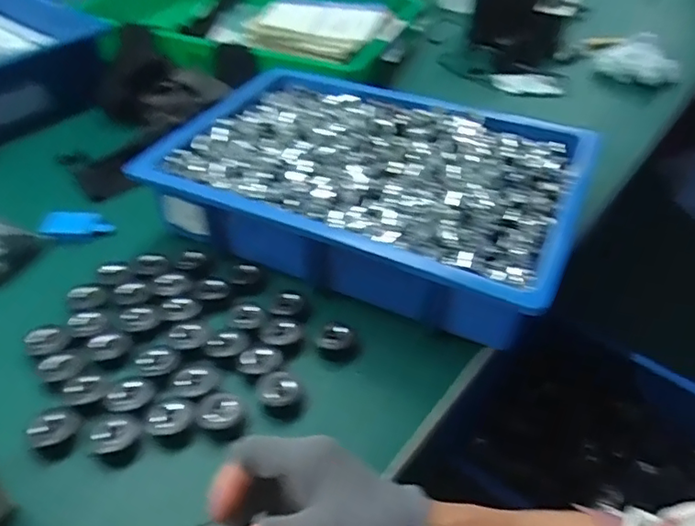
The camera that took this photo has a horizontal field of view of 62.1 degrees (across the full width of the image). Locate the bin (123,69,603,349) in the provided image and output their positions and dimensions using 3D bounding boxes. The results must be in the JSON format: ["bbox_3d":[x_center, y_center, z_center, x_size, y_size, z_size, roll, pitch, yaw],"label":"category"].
[{"bbox_3d":[0.028,-0.096,0.670,0.444,0.100,0.321,20,45,17],"label":"bin"}]

